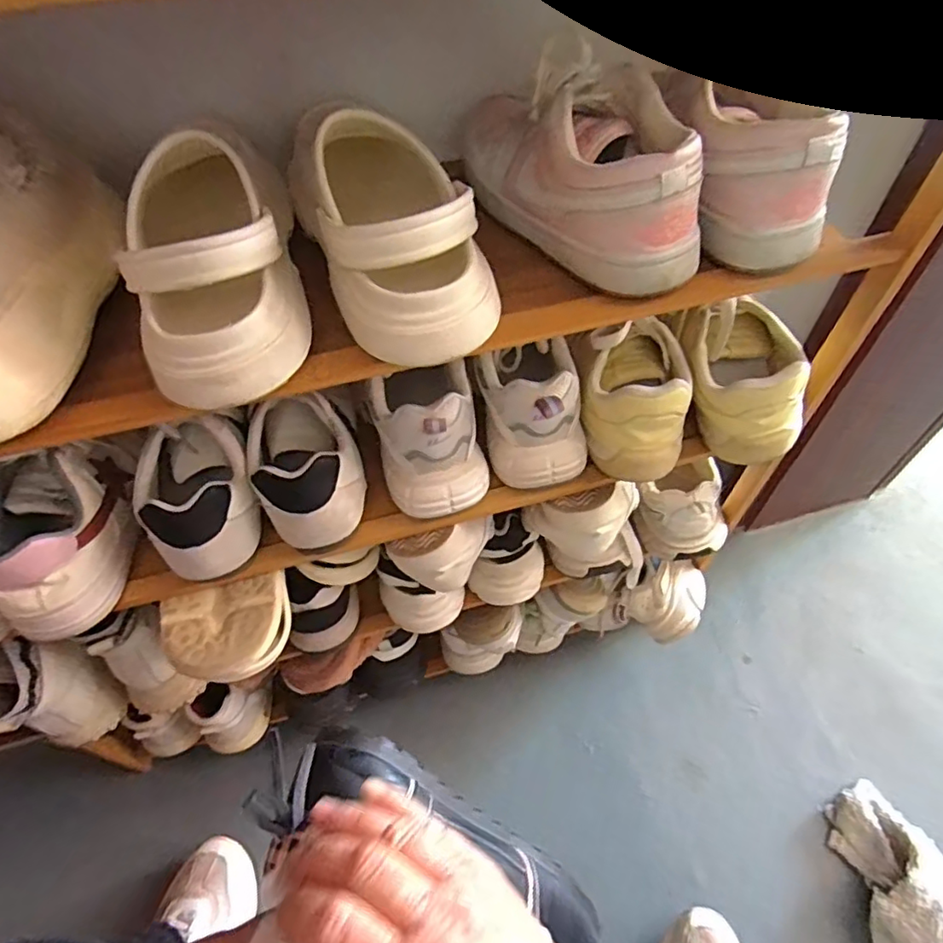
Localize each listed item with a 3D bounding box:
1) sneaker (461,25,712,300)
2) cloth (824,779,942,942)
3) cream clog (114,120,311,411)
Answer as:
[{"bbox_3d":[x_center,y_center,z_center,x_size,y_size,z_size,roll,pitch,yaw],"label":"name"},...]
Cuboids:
[{"bbox_3d":[0.063,-0.215,0.388,0.096,0.085,0.223,-17,55,-11],"label":"sneaker"},{"bbox_3d":[0.487,0.478,0.627,0.138,0.079,0.236,-24,57,-15],"label":"cloth"},{"bbox_3d":[-0.144,-0.115,0.324,0.085,0.083,0.134,-13,54,-7],"label":"cream clog"}]

